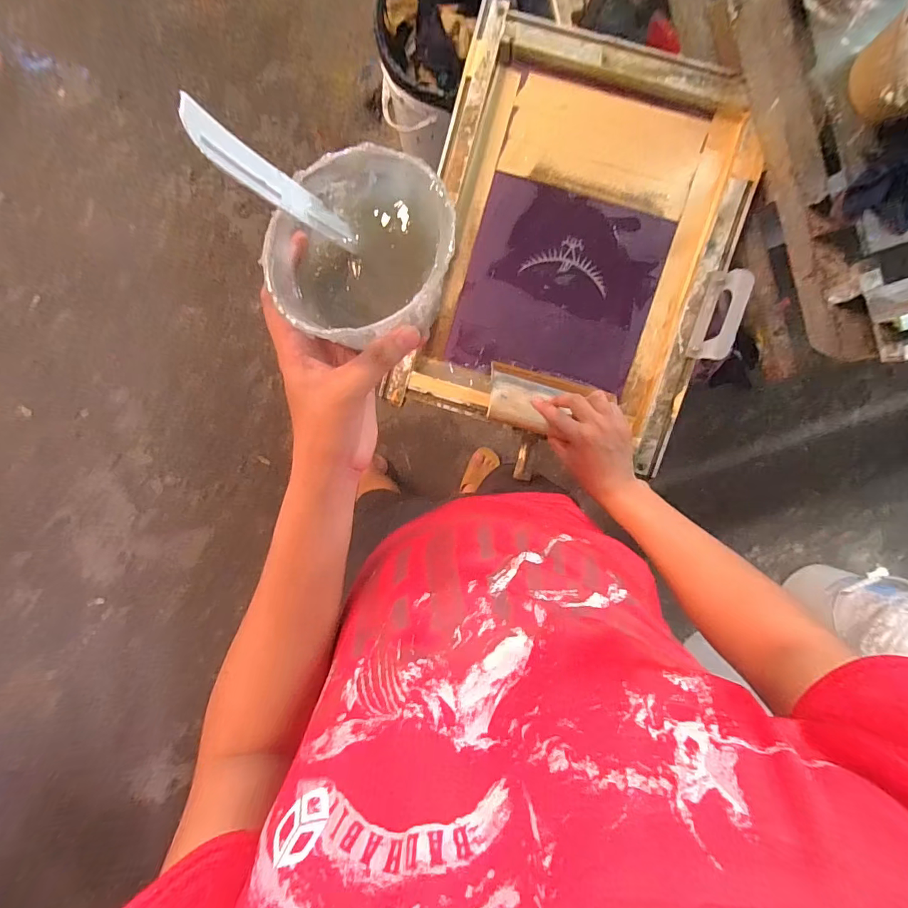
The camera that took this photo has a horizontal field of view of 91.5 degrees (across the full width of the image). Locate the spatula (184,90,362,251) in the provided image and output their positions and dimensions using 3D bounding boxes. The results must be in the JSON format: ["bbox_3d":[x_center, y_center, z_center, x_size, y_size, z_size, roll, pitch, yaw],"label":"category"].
[{"bbox_3d":[-0.099,-0.153,0.255,0.009,0.113,0.020,15,92,32],"label":"spatula"}]

